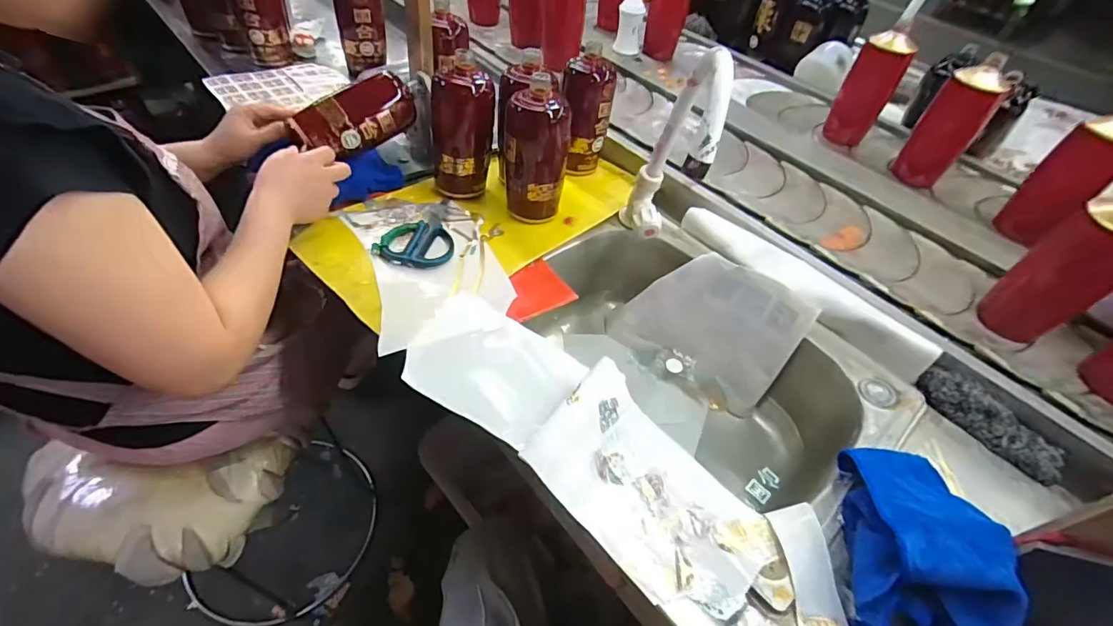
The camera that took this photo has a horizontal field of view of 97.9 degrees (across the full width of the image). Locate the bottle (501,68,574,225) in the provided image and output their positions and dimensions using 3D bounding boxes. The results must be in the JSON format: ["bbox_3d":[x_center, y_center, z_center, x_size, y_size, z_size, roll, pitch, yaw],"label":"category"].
[{"bbox_3d":[-0.029,-0.212,0.656,0.079,0.175,0.069,33,53,20],"label":"bottle"}]

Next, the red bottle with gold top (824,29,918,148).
[{"bbox_3d":[0.545,-0.393,0.856,0.080,0.187,0.059,28,52,17],"label":"red bottle with gold top"}]

